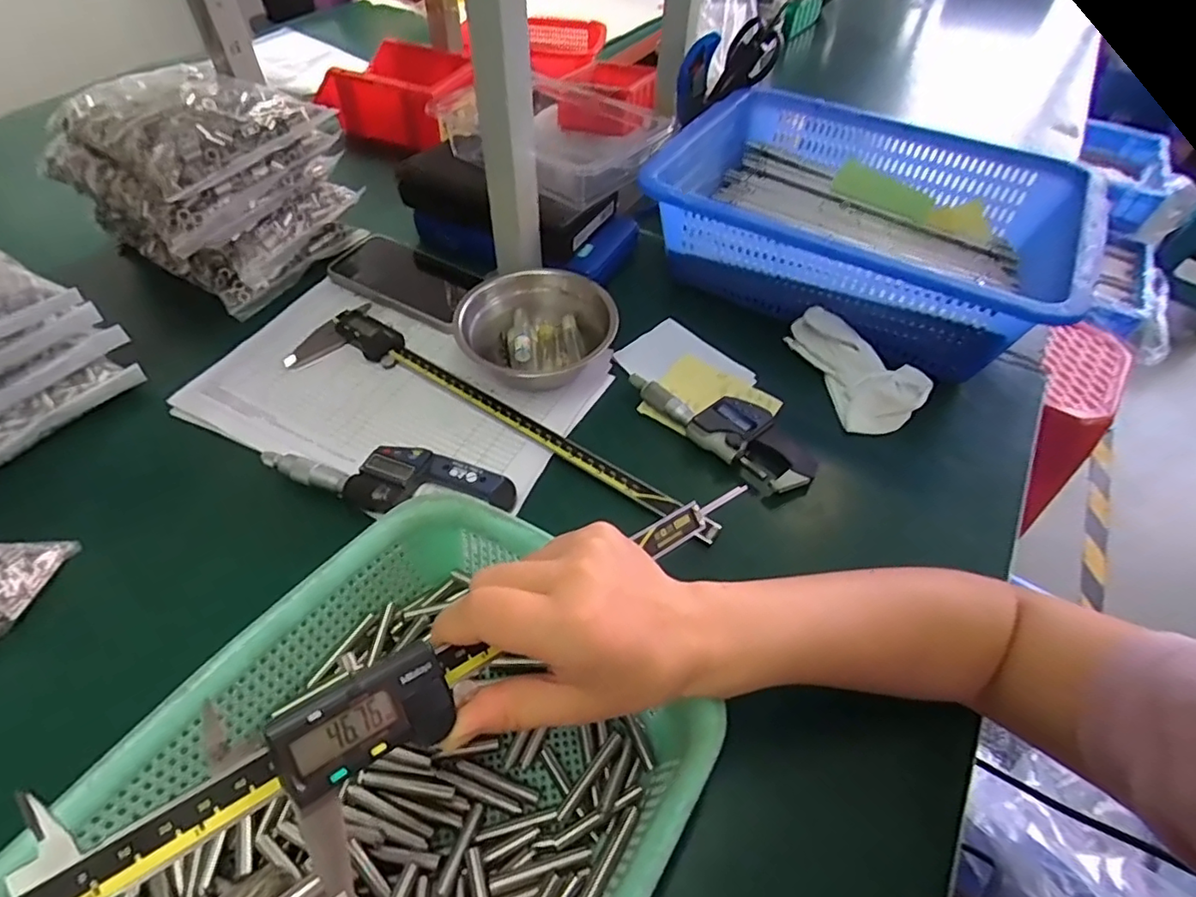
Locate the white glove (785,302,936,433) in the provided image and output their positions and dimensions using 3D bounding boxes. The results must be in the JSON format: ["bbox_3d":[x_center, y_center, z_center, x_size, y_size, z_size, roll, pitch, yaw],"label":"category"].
[{"bbox_3d":[0.212,-0.066,0.496,0.056,0.041,0.117,-15,54,-14],"label":"white glove"}]

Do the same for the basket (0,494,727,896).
[{"bbox_3d":[-0.100,0.178,0.274,0.217,0.075,0.289,31,57,21],"label":"basket"}]

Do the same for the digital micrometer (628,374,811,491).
[{"bbox_3d":[0.094,-0.019,0.471,0.152,0.028,0.049,33,57,22],"label":"digital micrometer"}]

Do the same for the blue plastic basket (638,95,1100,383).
[{"bbox_3d":[0.233,-0.202,0.559,0.328,0.130,0.249,28,56,19],"label":"blue plastic basket"}]

